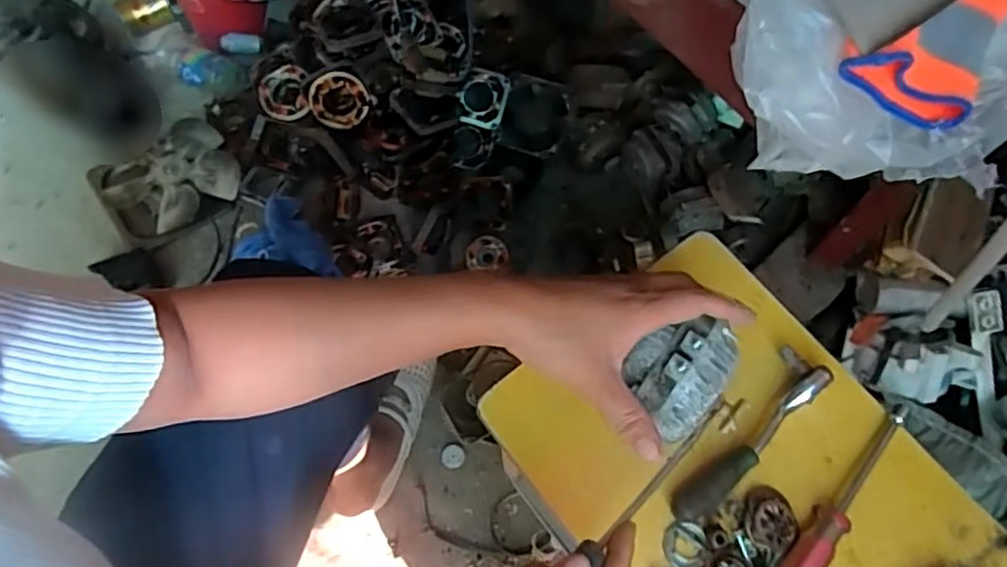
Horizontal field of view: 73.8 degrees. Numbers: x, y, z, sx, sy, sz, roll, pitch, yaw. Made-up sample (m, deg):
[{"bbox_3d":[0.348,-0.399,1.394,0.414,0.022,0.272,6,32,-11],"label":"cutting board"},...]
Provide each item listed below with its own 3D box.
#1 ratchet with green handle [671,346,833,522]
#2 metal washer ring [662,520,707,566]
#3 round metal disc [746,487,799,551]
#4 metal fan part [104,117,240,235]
[{"bbox_3d":[0.172,0.105,0.474,0.149,0.022,0.039,-40,73,-17],"label":"ratchet with green handle"},{"bbox_3d":[0.124,0.180,0.460,0.029,0.008,0.032,-5,76,0],"label":"metal washer ring"},{"bbox_3d":[0.185,0.162,0.463,0.035,0.009,0.040,-6,67,-5],"label":"round metal disc"},{"bbox_3d":[-0.496,-0.156,1.010,0.181,0.063,0.167,-34,72,-15],"label":"metal fan part"}]

